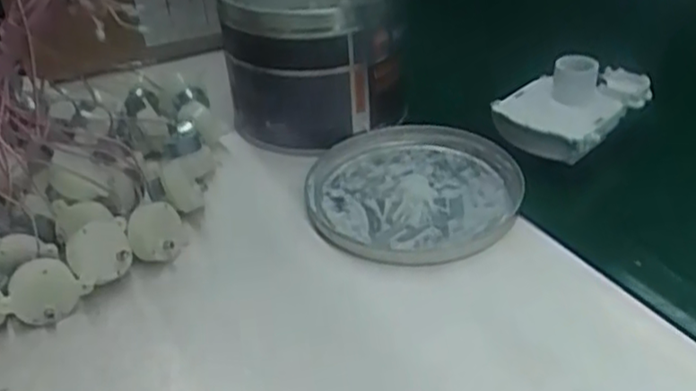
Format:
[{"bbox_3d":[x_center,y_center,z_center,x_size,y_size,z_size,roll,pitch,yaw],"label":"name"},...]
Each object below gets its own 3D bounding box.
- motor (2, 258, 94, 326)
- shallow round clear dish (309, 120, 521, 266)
[{"bbox_3d":[-0.155,0.052,0.371,0.041,0.036,0.019,-29,41,-32],"label":"motor"},{"bbox_3d":[0.042,-0.003,0.451,0.126,0.023,0.131,-3,34,2],"label":"shallow round clear dish"}]

